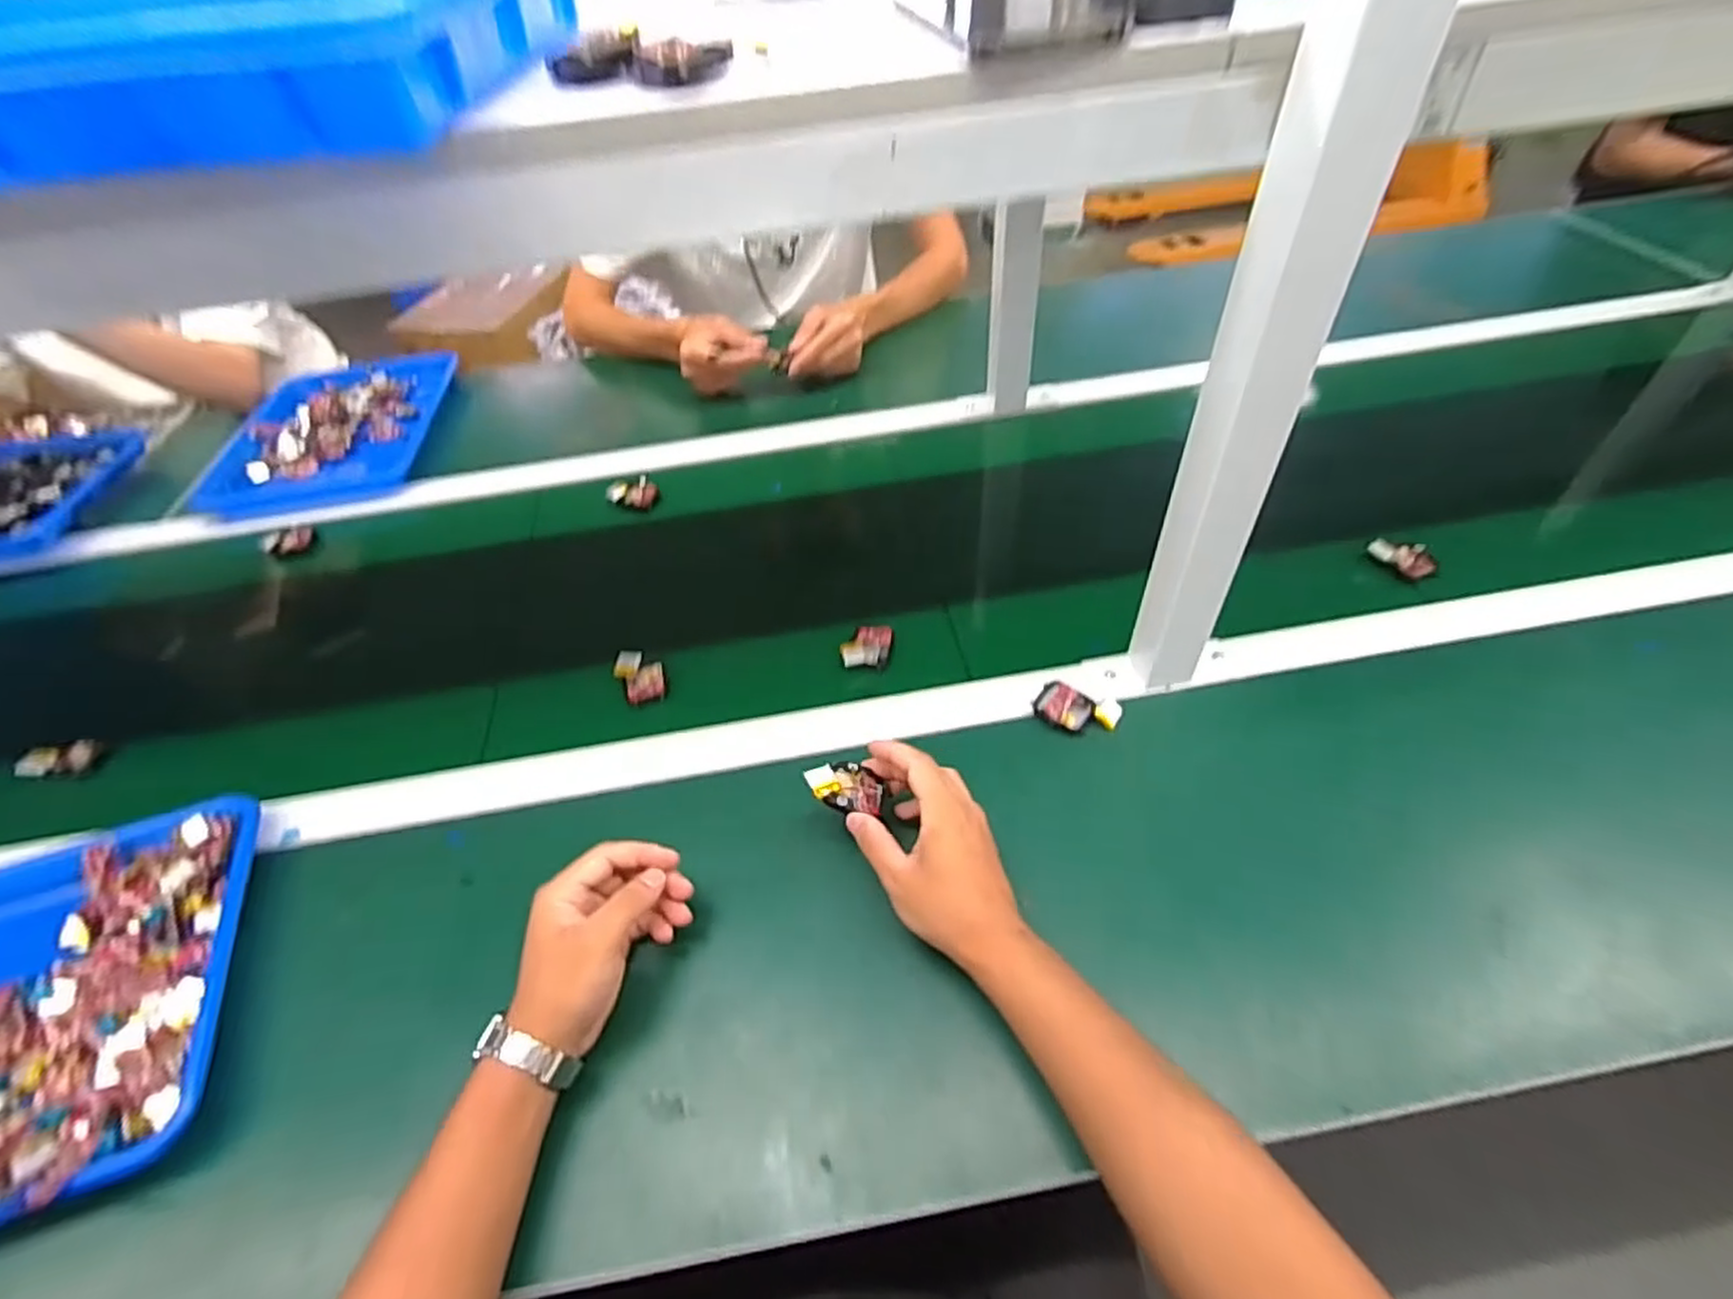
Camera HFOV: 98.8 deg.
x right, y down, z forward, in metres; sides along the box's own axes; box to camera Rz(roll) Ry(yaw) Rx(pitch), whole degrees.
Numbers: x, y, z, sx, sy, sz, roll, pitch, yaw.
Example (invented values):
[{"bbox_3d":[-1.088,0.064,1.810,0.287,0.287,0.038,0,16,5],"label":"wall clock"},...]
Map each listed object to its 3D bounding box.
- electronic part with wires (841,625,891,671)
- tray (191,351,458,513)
[{"bbox_3d":[0.000,-0.004,0.653,0.044,0.013,0.046,-5,48,1],"label":"electronic part with wires"},{"bbox_3d":[-0.694,-0.289,0.968,0.259,0.039,0.303,-7,48,-1],"label":"tray"}]

